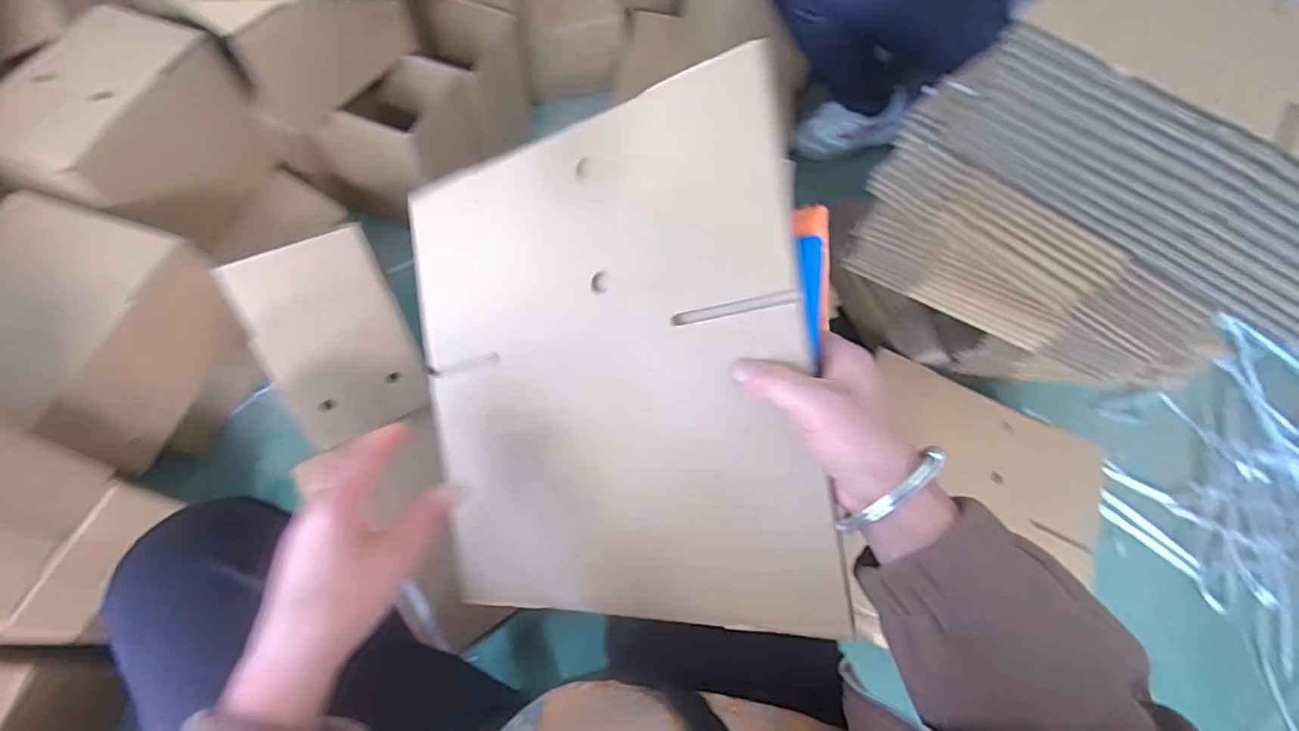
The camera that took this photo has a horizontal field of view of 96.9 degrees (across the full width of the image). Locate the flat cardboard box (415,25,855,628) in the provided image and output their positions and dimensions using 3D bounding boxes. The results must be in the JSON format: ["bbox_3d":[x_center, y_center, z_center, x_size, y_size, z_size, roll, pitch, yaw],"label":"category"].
[{"bbox_3d":[-0.044,0.005,0.411,0.317,0.015,0.345,-9,89,30],"label":"flat cardboard box"}]

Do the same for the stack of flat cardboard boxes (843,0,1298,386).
[{"bbox_3d":[0.487,-0.184,0.589,0.428,0.337,0.256,37,68,14],"label":"stack of flat cardboard boxes"}]

